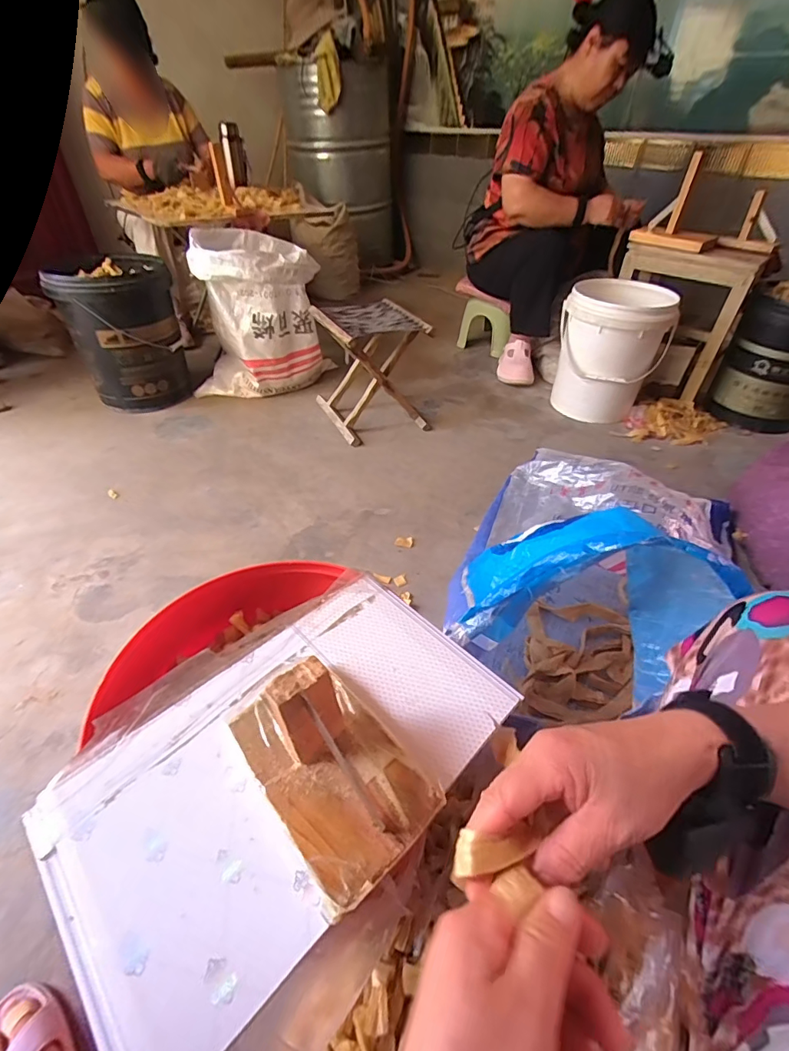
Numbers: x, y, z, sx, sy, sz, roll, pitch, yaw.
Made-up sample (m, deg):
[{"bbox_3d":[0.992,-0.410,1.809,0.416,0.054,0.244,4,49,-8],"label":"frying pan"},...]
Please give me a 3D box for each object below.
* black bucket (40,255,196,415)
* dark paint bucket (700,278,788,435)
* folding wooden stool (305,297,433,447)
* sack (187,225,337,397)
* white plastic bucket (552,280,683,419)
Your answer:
[{"bbox_3d":[-0.802,-0.579,1.406,0.293,0.370,0.278,-16,45,-19],"label":"black bucket"},{"bbox_3d":[1.122,-0.470,1.342,0.280,0.371,0.270,26,48,26],"label":"dark paint bucket"},{"bbox_3d":[-0.069,-0.457,1.341,0.262,0.296,0.299,-18,46,-21],"label":"folding wooden stool"},{"bbox_3d":[-0.427,-0.658,1.459,0.406,0.427,0.255,-3,42,-6],"label":"sack"},{"bbox_3d":[0.656,-0.533,1.411,0.293,0.353,0.273,23,46,21],"label":"white plastic bucket"}]

